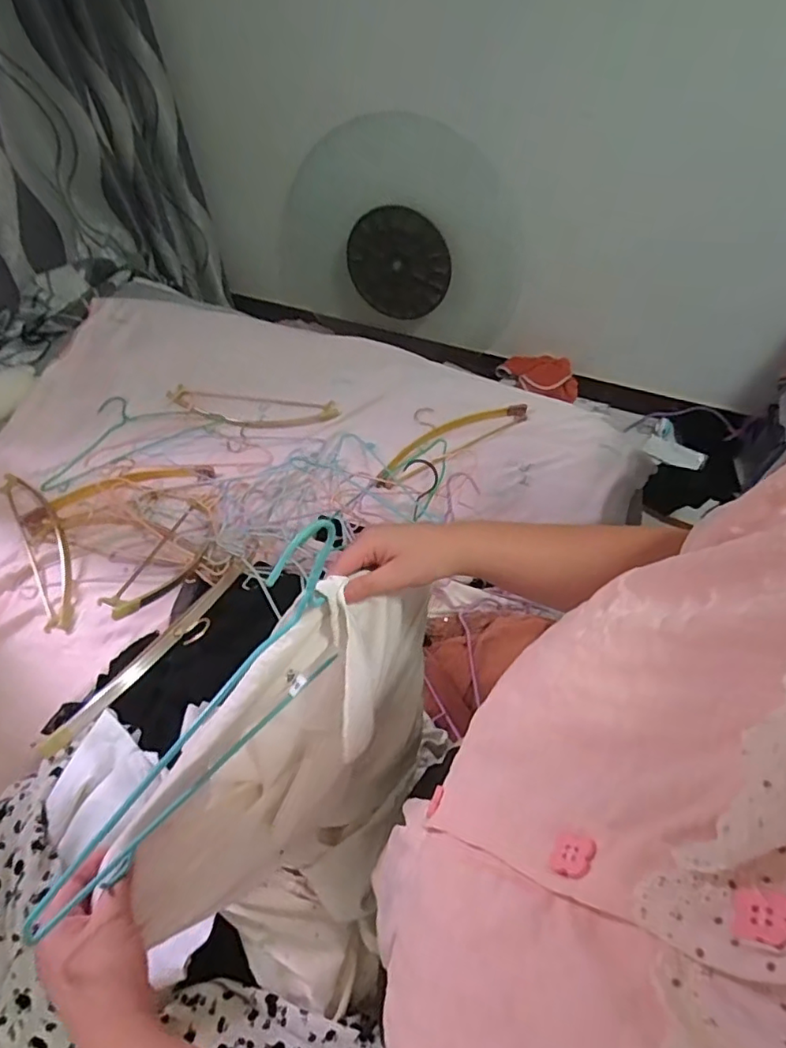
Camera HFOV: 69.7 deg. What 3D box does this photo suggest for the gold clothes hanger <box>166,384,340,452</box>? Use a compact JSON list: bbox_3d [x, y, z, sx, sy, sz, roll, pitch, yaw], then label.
[{"bbox_3d":[-0.318,-0.230,1.229,0.382,0.023,0.158,6,55,5],"label":"gold clothes hanger"}]

